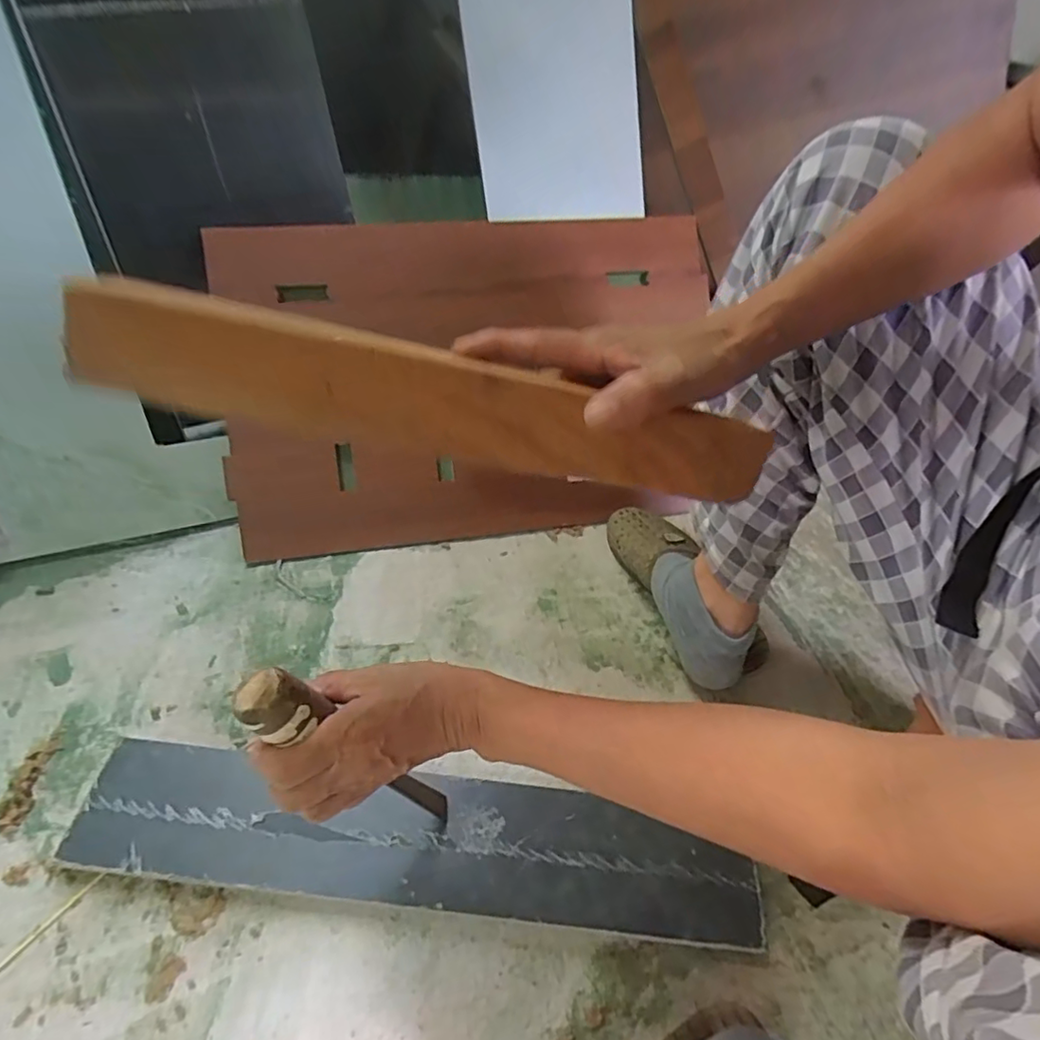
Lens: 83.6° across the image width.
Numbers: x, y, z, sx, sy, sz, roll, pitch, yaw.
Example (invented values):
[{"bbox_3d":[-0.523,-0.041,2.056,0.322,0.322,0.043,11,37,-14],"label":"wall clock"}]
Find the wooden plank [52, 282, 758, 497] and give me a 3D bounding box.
[{"bbox_3d":[-0.020,-0.050,0.259,0.301,0.049,0.010,7,18,-19],"label":"wooden plank"}]

